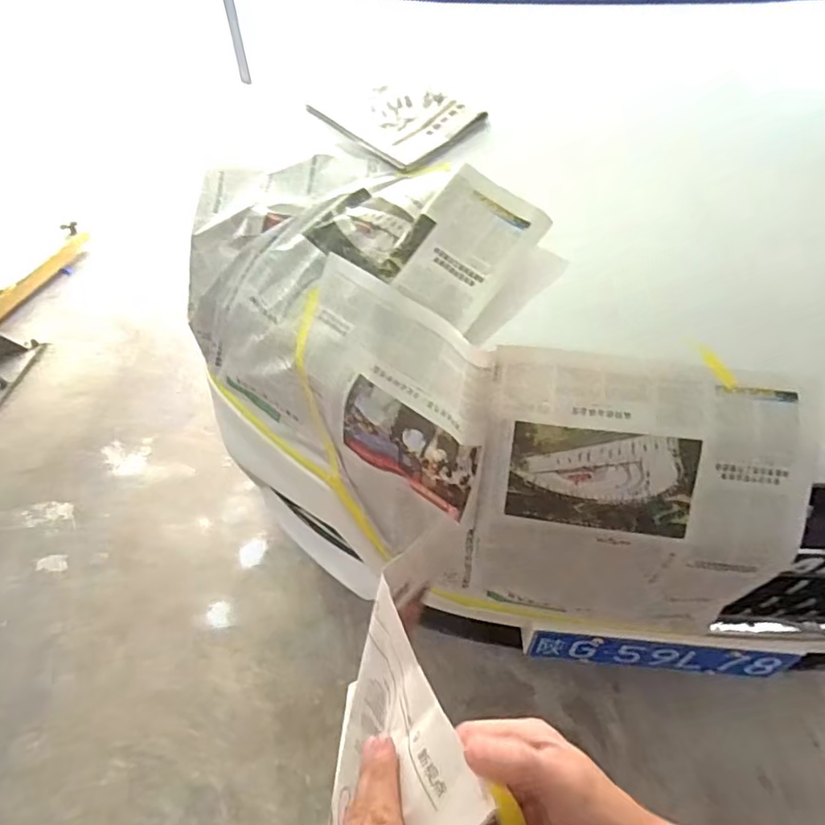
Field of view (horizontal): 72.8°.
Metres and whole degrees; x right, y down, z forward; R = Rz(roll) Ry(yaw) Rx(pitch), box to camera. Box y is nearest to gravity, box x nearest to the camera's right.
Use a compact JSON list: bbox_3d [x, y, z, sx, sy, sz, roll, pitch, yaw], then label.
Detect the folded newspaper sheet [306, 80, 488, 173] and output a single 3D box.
[{"bbox_3d":[-0.035,-0.519,0.971,0.187,0.015,0.270,-40,61,-14],"label":"folded newspaper sheet"}]

